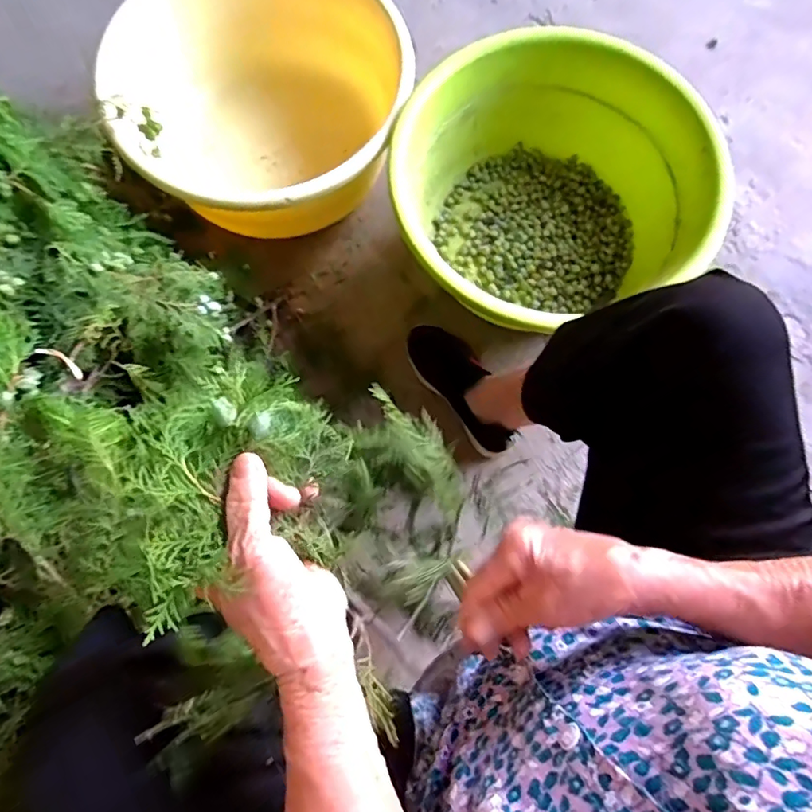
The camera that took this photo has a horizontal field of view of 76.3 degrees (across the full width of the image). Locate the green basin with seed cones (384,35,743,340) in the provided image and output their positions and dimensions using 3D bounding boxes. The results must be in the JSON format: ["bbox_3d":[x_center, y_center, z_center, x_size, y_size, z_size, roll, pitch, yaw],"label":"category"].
[{"bbox_3d":[0.196,-0.302,0.769,0.423,0.199,0.398,0,77,-1],"label":"green basin with seed cones"}]

